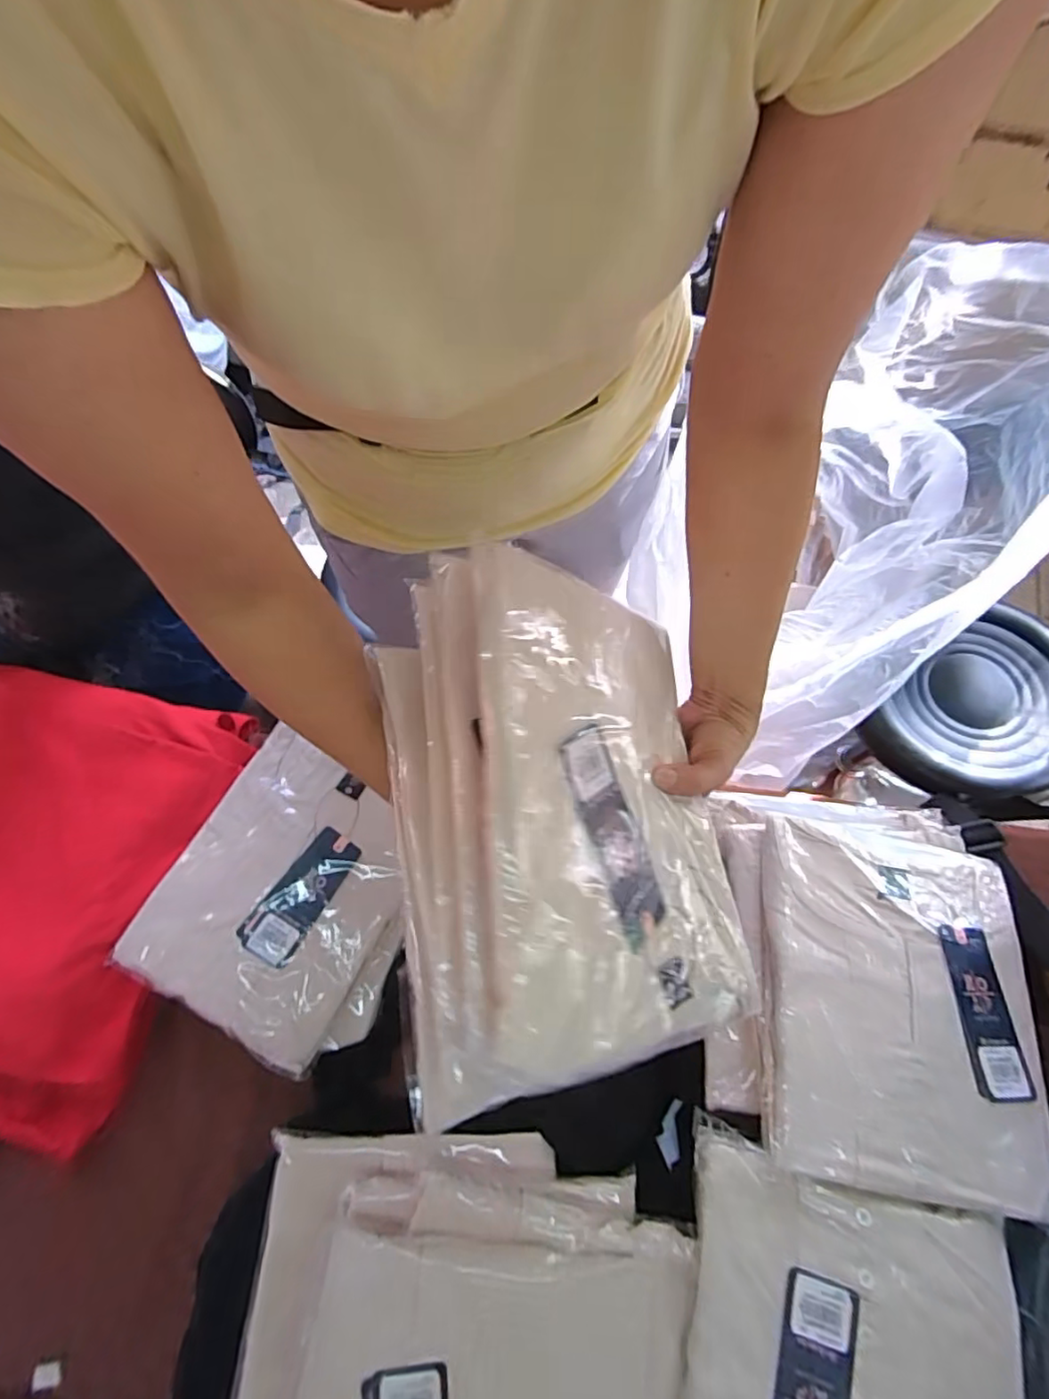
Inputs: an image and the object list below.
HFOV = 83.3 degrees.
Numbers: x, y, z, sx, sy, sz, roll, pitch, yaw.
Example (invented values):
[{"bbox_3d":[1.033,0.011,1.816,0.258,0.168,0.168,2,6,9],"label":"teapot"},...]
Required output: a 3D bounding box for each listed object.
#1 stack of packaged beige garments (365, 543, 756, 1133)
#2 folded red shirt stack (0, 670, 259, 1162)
[{"bbox_3d":[0.023,0.073,0.388,0.125,0.219,0.279,-21,67,39],"label":"stack of packaged beige garments"},{"bbox_3d":[-0.585,0.147,0.589,0.531,0.040,0.392,13,71,7],"label":"folded red shirt stack"}]

